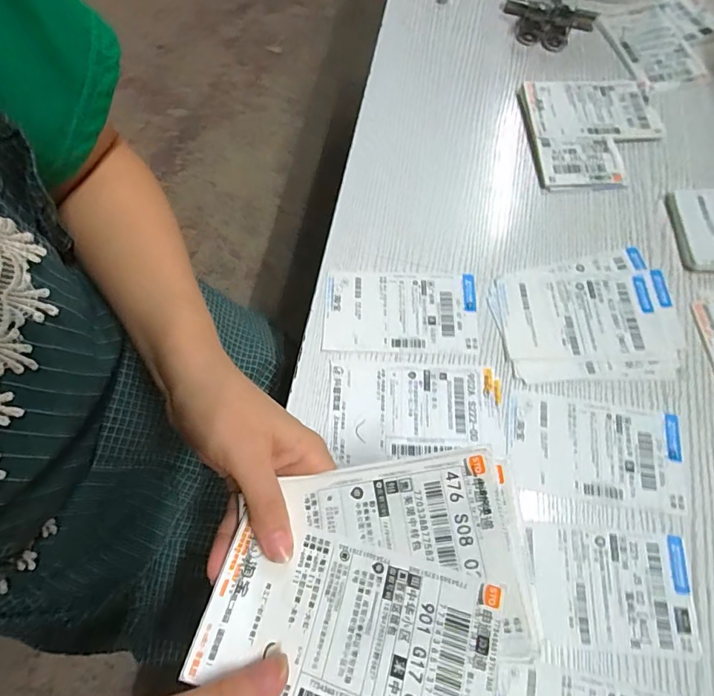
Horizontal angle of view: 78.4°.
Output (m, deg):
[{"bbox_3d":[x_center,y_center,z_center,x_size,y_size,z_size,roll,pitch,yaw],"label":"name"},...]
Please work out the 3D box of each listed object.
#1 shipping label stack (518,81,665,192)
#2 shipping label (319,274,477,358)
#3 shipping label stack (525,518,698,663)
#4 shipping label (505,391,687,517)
[{"bbox_3d":[0.240,-0.217,0.439,0.130,0.013,0.132,-4,68,0],"label":"shipping label stack"},{"bbox_3d":[0.037,-0.030,0.374,0.127,0.005,0.074,1,68,2],"label":"shipping label"},{"bbox_3d":[0.172,0.163,0.297,0.108,0.004,0.072,5,68,3],"label":"shipping label stack"},{"bbox_3d":[0.180,0.077,0.332,0.128,0.004,0.073,9,69,5],"label":"shipping label"}]

